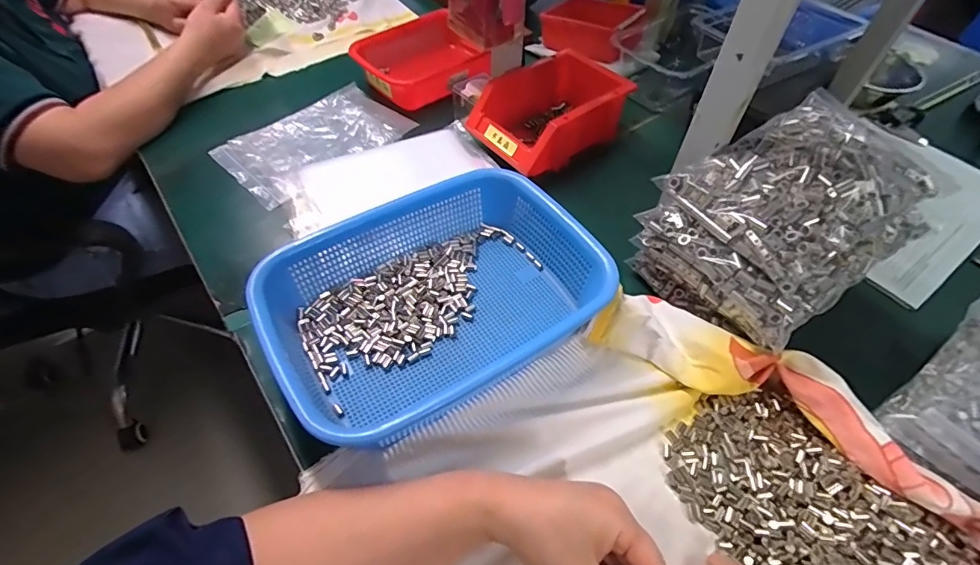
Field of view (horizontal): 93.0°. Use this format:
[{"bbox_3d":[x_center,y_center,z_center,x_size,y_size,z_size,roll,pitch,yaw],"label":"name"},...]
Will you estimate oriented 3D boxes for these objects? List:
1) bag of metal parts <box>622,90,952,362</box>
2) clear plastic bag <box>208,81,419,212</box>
[{"bbox_3d":[0.276,-0.053,0.445,0.222,0.136,0.159,-27,58,-21],"label":"bag of metal parts"},{"bbox_3d":[-0.231,-0.191,0.617,0.221,0.023,0.160,-38,58,-25],"label":"clear plastic bag"}]

